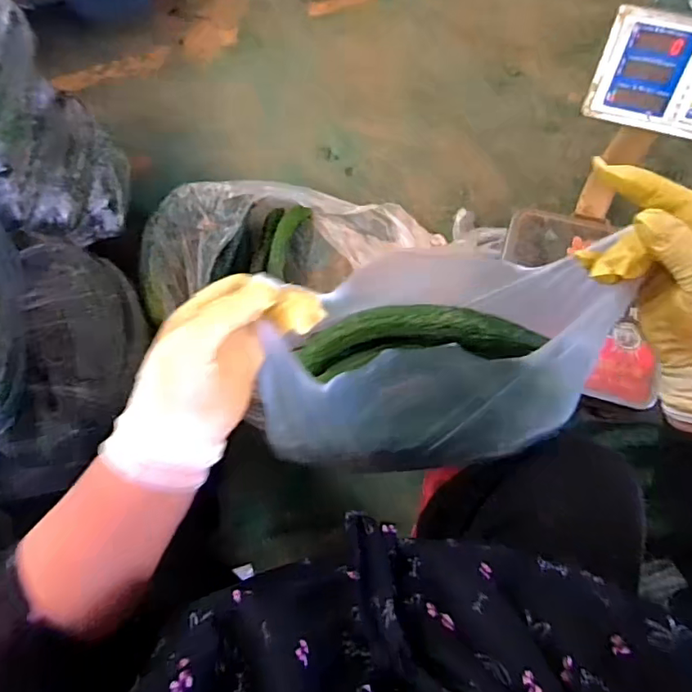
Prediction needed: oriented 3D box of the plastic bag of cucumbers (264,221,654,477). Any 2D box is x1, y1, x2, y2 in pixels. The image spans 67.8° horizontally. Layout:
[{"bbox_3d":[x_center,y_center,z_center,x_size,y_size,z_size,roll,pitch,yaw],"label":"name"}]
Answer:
[{"bbox_3d":[0.082,0.005,0.514,0.276,0.194,0.218,9,71,5],"label":"plastic bag of cucumbers"}]

